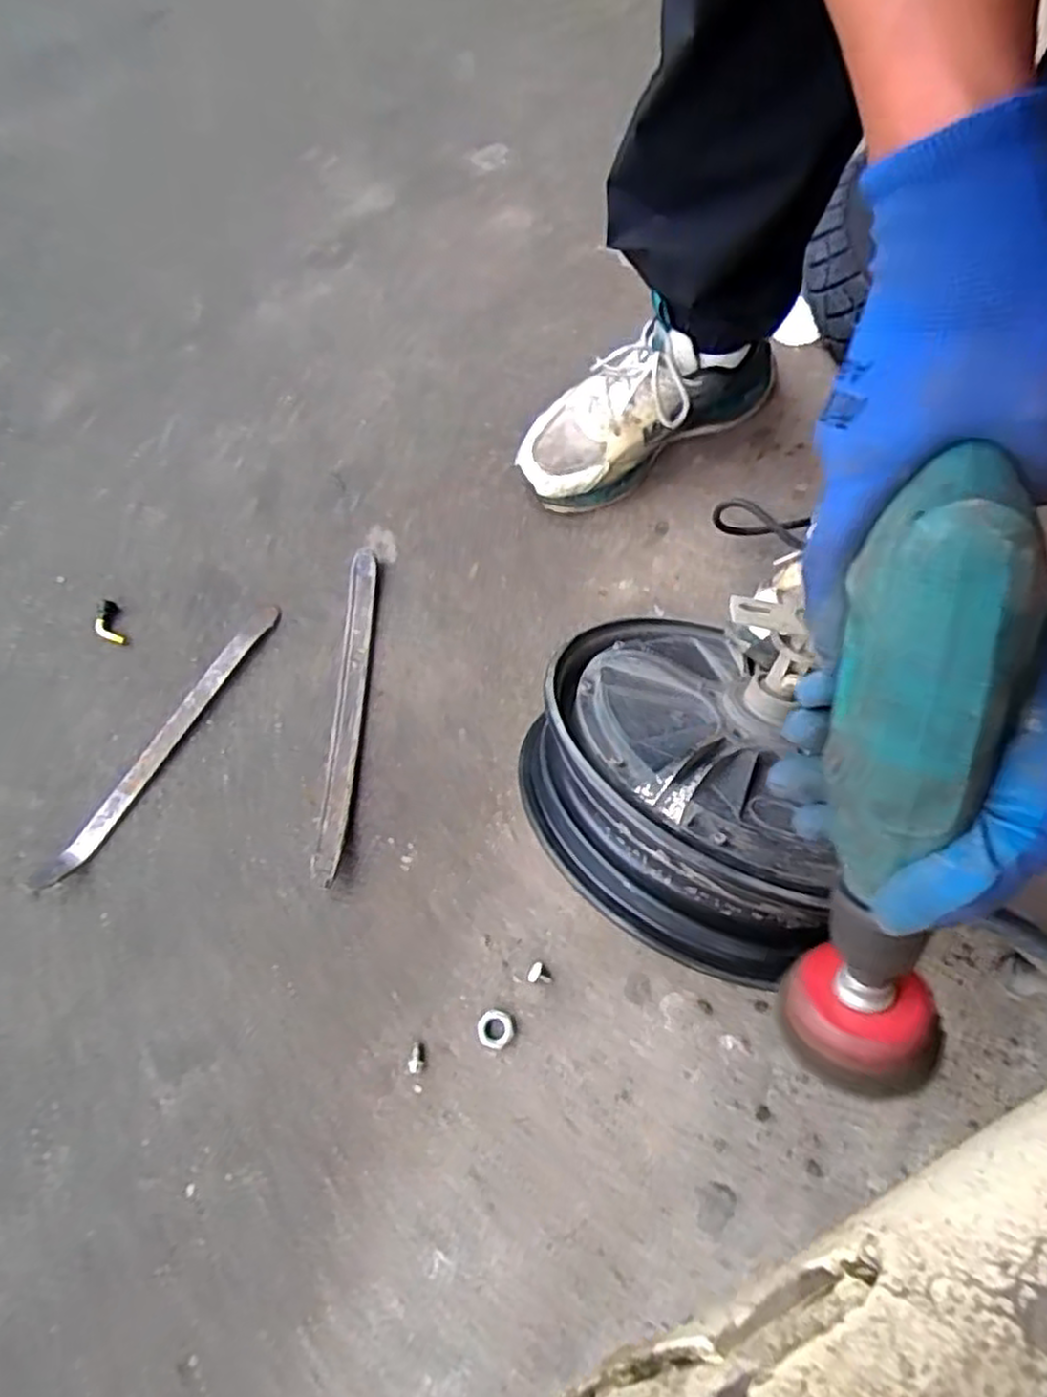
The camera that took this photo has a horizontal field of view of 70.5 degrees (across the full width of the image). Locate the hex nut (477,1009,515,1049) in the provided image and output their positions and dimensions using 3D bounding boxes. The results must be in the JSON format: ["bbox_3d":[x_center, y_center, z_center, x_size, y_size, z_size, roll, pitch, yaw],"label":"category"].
[{"bbox_3d":[-0.019,0.229,0.514,0.025,0.006,0.023,17,70,7],"label":"hex nut"}]

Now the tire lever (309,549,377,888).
[{"bbox_3d":[-0.147,0.005,0.612,0.025,0.019,0.286,2,69,1],"label":"tire lever"}]

